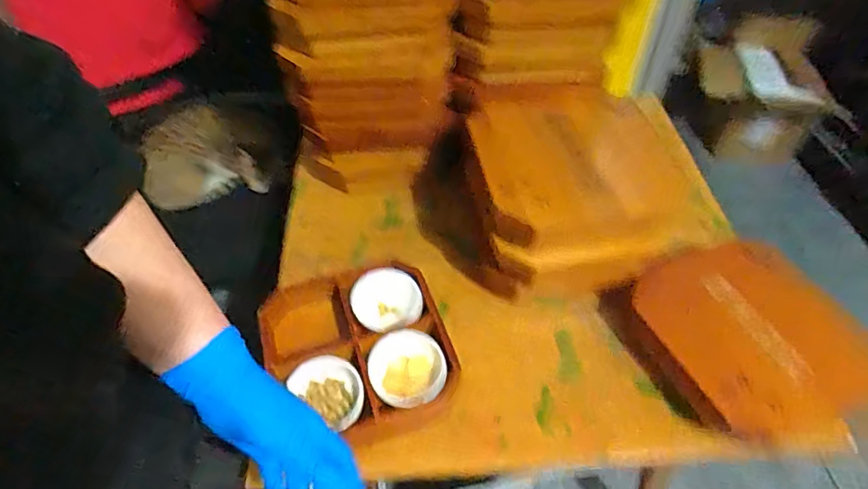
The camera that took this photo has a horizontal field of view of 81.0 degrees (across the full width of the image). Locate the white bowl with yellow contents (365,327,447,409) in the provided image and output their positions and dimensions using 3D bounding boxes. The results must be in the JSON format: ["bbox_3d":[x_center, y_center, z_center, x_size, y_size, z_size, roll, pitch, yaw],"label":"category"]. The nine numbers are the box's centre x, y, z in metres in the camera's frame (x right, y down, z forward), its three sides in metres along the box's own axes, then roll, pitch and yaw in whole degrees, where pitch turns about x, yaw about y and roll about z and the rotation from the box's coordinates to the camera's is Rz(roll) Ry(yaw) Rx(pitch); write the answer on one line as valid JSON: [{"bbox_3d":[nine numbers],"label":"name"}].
[{"bbox_3d":[-0.031,0.146,0.585,0.088,0.051,0.080,-1,51,1],"label":"white bowl with yellow contents"}]

